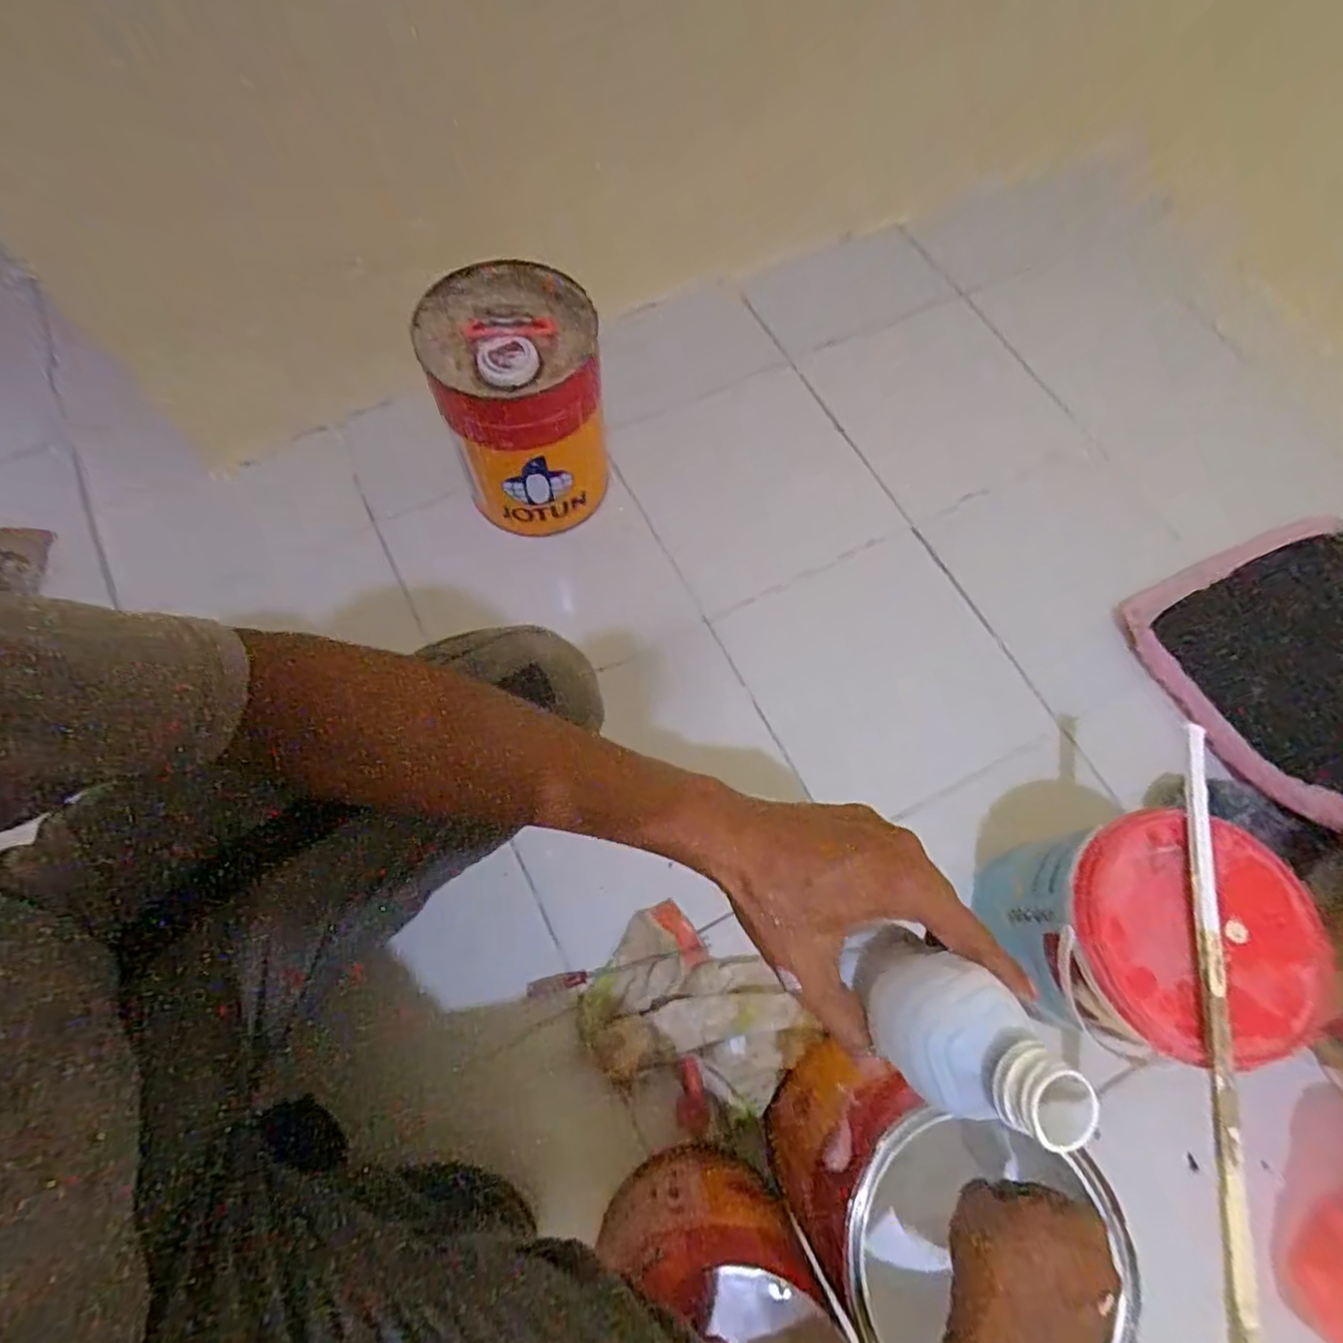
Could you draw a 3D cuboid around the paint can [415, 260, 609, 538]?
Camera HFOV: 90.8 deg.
[{"bbox_3d":[-0.168,-0.290,0.741,0.156,0.235,0.166,1,69,-3],"label":"paint can"}]

